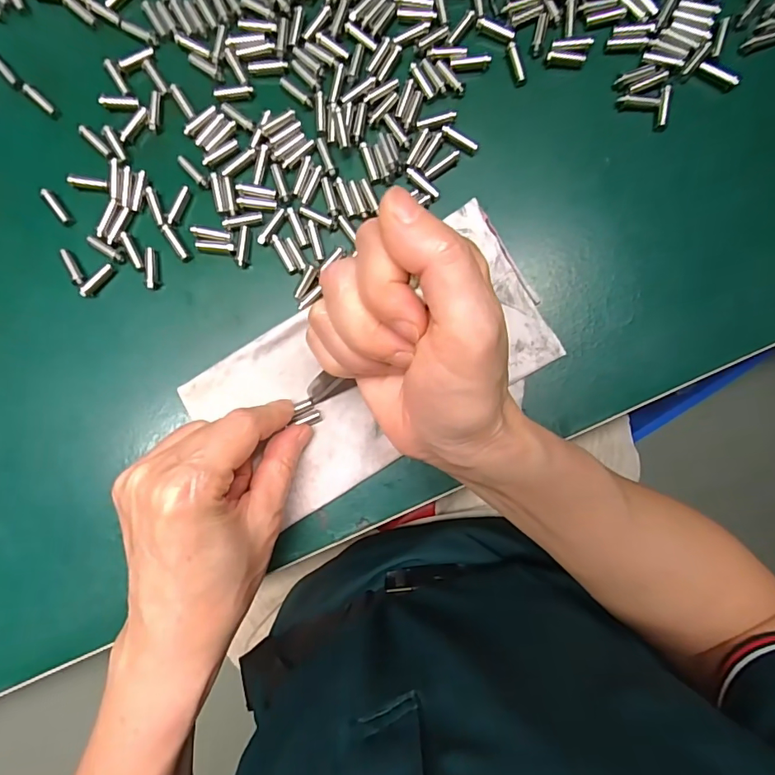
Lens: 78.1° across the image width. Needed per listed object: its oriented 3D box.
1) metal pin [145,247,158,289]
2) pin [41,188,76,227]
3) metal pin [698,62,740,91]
[{"bbox_3d":[-0.123,-0.063,0.248,0.005,0.004,0.022,-3,88,-1],"label":"metal pin"},{"bbox_3d":[-0.174,-0.095,0.251,0.005,0.004,0.022,-35,89,-2],"label":"pin"},{"bbox_3d":[0.170,-0.161,0.244,0.020,0.007,0.005,36,87,0],"label":"metal pin"}]

